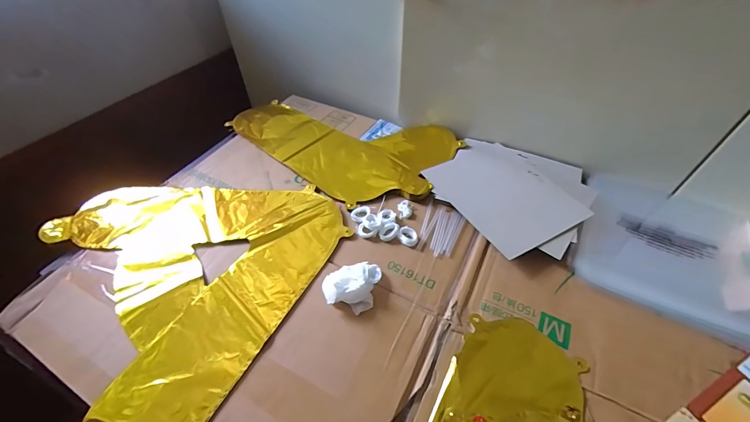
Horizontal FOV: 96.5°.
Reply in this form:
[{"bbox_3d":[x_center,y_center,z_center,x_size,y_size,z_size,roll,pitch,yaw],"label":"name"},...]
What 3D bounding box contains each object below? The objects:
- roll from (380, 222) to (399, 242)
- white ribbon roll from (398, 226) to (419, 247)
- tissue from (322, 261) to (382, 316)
[{"bbox_3d":[0.020,0.028,0.458,0.029,0.008,0.021,-31,56,-24],"label":"roll"},{"bbox_3d":[0.045,0.034,0.455,0.027,0.008,0.025,0,49,0],"label":"white ribbon roll"},{"bbox_3d":[-0.028,0.082,0.397,0.061,0.028,0.064,15,51,13],"label":"tissue"}]

